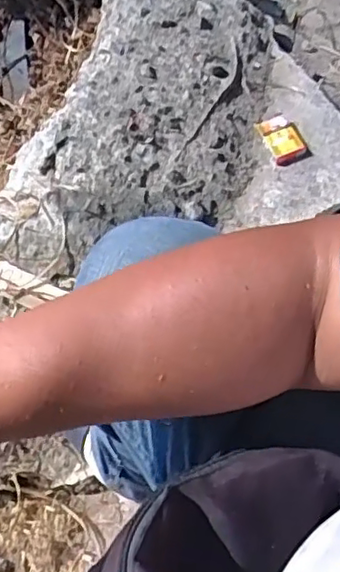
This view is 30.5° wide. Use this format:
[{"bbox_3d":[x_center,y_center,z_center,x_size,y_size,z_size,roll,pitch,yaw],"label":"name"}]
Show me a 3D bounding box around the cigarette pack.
[{"bbox_3d":[0.187,-0.240,1.023,0.060,0.021,0.096,-22,61,-14],"label":"cigarette pack"}]

